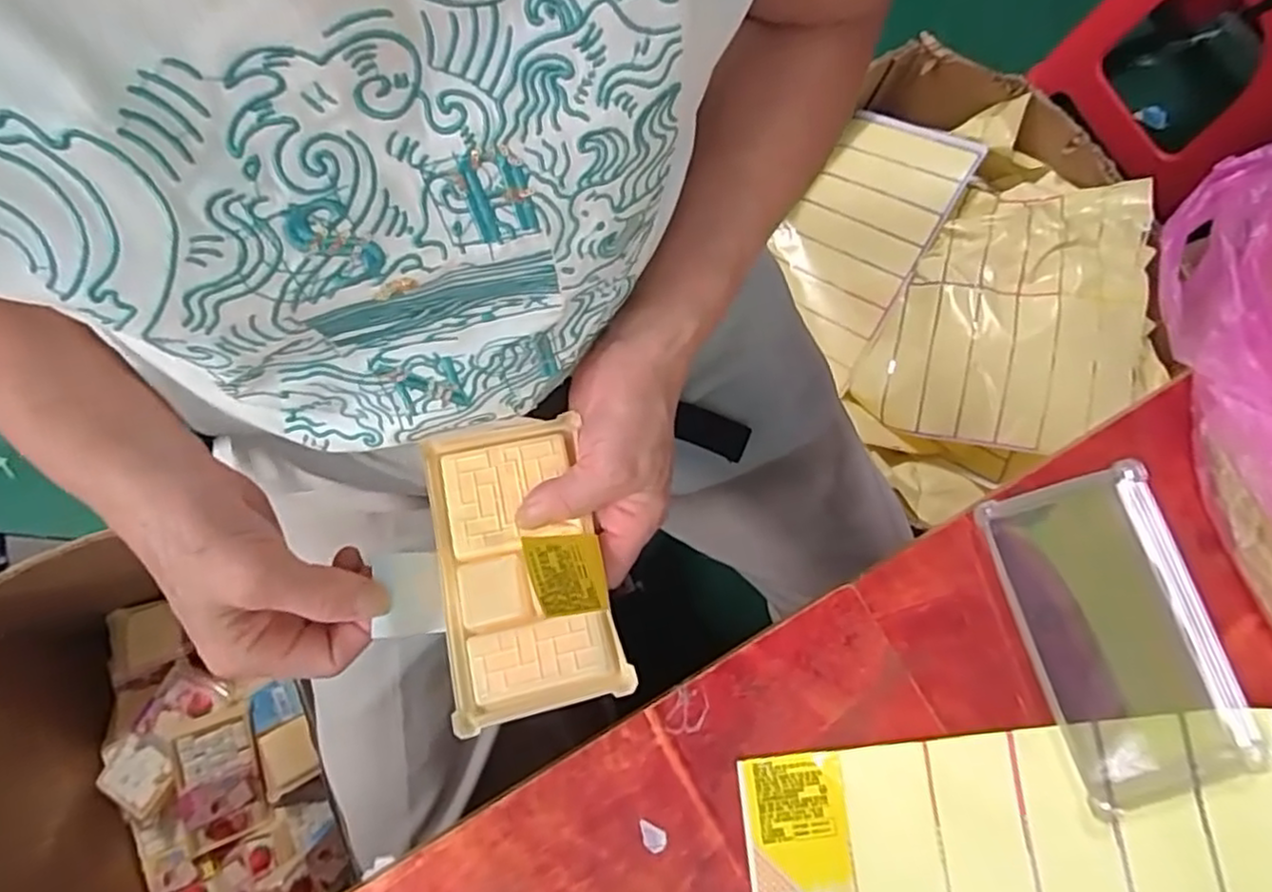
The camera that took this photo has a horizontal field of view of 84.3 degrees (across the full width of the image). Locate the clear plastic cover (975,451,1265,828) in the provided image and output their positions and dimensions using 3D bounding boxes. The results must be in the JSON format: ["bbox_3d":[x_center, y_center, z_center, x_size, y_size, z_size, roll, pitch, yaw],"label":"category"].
[{"bbox_3d":[0.219,0.087,0.323,0.079,0.015,0.142,-15,77,-4],"label":"clear plastic cover"}]

